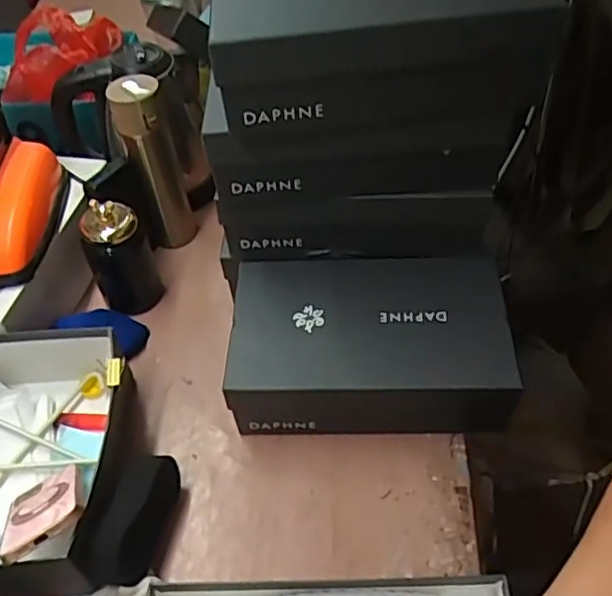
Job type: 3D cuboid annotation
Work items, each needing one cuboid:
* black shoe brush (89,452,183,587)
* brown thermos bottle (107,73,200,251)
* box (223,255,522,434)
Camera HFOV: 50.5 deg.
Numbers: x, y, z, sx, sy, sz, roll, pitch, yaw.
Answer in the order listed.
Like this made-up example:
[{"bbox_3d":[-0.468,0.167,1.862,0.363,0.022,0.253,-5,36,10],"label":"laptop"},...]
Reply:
[{"bbox_3d":[-0.162,0.218,0.632,0.044,0.062,0.123,9,50,12],"label":"black shoe brush"},{"bbox_3d":[-0.203,-0.177,0.867,0.061,0.253,0.067,-18,50,-11],"label":"brown thermos bottle"},{"bbox_3d":[0.072,0.053,0.737,0.292,0.108,0.179,0,49,4],"label":"box"}]

